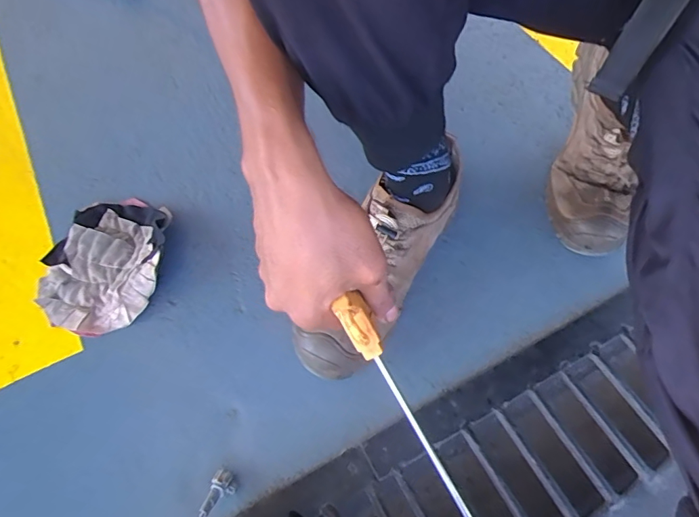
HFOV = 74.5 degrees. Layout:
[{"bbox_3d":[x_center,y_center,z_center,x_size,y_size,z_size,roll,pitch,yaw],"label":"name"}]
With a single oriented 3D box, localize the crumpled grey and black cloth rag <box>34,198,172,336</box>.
[{"bbox_3d":[-0.287,0.000,0.535,0.148,0.035,0.167,26,68,13],"label":"crumpled grey and black cloth rag"}]

